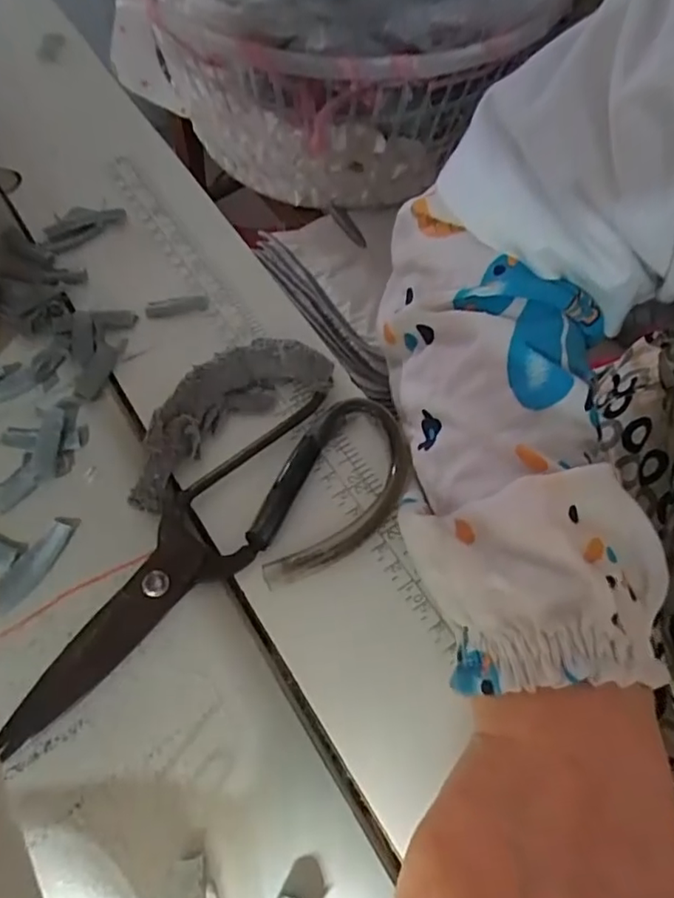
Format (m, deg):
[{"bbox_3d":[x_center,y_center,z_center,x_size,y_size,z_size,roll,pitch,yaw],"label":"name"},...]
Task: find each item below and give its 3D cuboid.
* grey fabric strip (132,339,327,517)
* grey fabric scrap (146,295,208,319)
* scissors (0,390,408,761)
[{"bbox_3d":[-0.054,-0.018,0.271,0.106,0.018,0.043,-37,71,-19],"label":"grey fabric strip"},{"bbox_3d":[-0.084,-0.076,0.307,0.032,0.004,0.009,-11,65,-8],"label":"grey fabric scrap"},{"bbox_3d":[-0.051,0.040,0.246,0.191,0.011,0.078,-32,69,-17],"label":"scissors"}]

